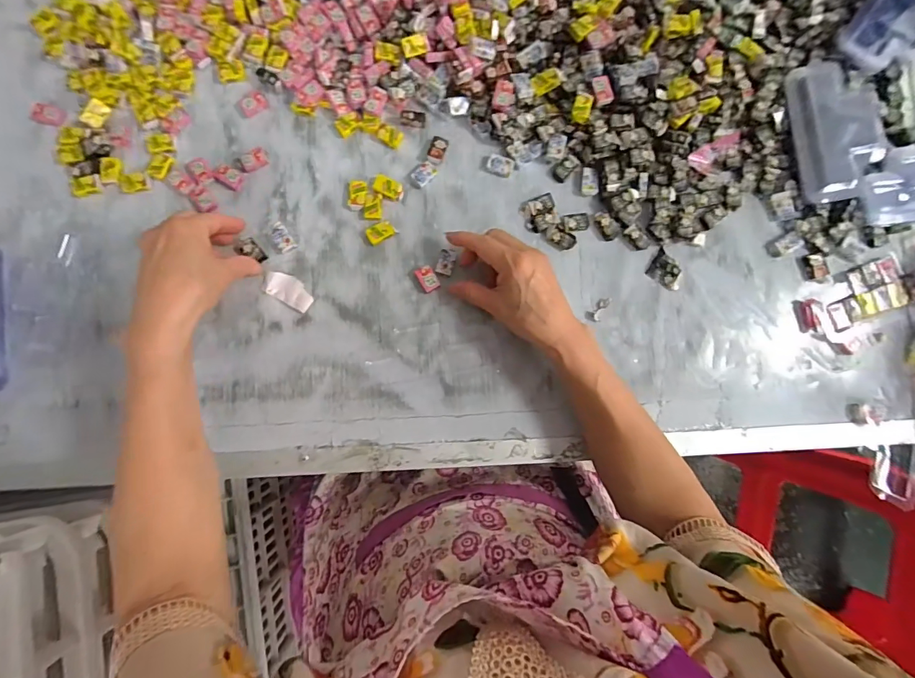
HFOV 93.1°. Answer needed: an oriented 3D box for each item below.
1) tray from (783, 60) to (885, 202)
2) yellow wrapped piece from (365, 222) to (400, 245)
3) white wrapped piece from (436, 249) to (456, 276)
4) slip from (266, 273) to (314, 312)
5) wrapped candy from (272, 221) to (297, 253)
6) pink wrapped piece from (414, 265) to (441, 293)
[{"bbox_3d":[0.388,-0.215,0.438,0.082,0.032,0.143,-10,86,-2],"label":"tray"},{"bbox_3d":[-0.079,-0.110,0.446,0.029,0.008,0.018,-30,87,-3],"label":"yellow wrapped piece"},{"bbox_3d":[-0.012,-0.079,0.443,0.016,0.006,0.026,16,86,-1],"label":"white wrapped piece"},{"bbox_3d":[-0.169,-0.049,0.438,0.049,0.004,0.027,29,86,0],"label":"slip"},{"bbox_3d":[-0.179,-0.104,0.440,0.017,0.007,0.033,-34,88,-4],"label":"wrapped candy"},{"bbox_3d":[-0.031,-0.062,0.443,0.018,0.008,0.026,-30,87,-3],"label":"pink wrapped piece"}]

